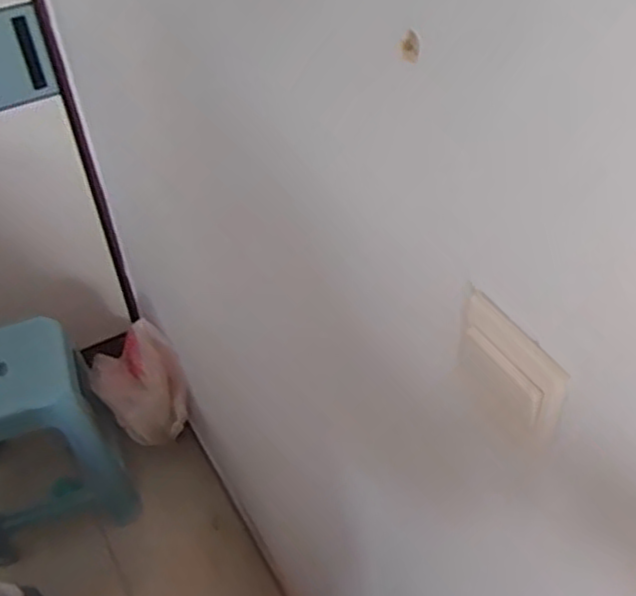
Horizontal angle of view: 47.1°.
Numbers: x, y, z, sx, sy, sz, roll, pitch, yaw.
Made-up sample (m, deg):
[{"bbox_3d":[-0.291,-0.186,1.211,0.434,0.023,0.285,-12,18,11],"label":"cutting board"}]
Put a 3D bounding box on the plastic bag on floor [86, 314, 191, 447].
[{"bbox_3d":[-0.445,0.190,1.783,0.208,0.191,0.321,-18,47,-15],"label":"plastic bag on floor"}]

